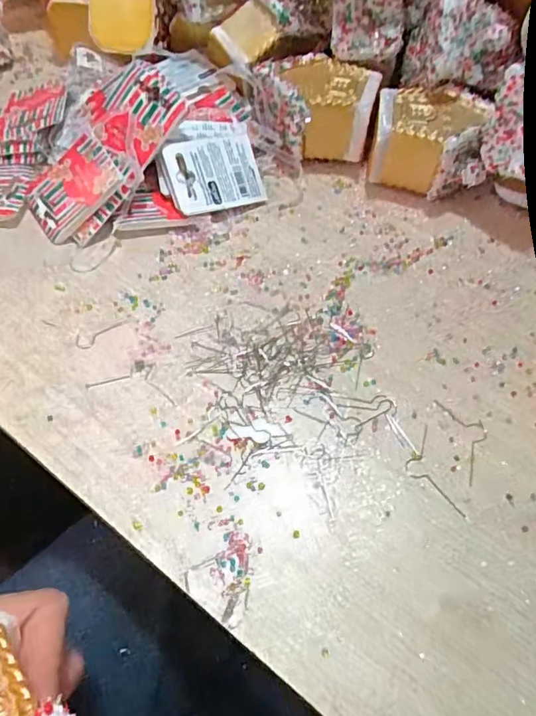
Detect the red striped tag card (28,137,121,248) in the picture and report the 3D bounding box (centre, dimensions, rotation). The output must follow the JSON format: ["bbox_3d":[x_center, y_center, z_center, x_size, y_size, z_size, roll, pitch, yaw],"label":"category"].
[{"bbox_3d":[-0.117,-0.100,0.303,0.058,0.004,0.044,-43,74,11],"label":"red striped tag card"}]

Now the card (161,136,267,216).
[{"bbox_3d":[-0.033,-0.114,0.316,0.058,0.006,0.044,-19,92,-22],"label":"card"}]

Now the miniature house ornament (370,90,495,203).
[{"bbox_3d":[0.102,-0.136,0.328,0.068,0.046,0.056,12,57,6],"label":"miniature house ornament"}]

